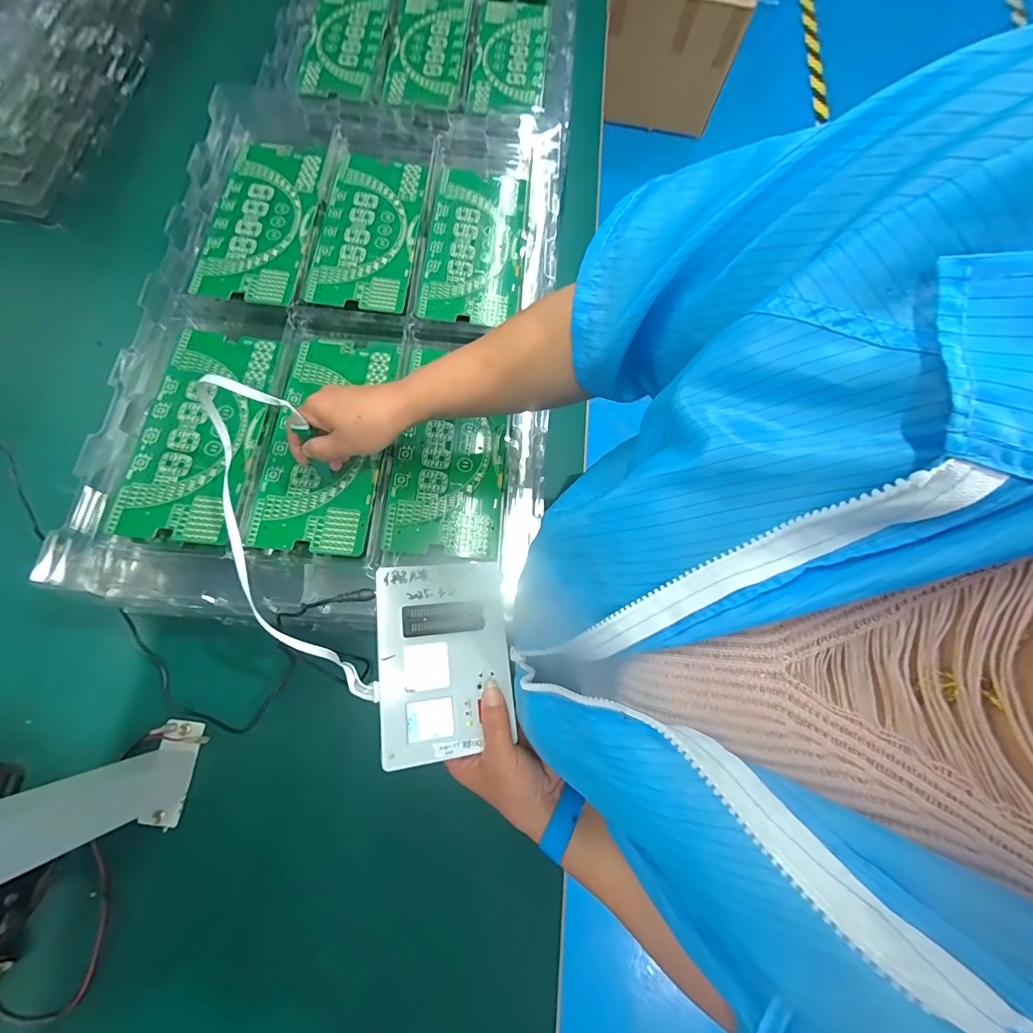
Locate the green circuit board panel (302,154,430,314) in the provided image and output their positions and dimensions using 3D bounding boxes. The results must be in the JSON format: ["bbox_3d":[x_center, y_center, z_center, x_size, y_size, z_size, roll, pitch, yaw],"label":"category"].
[{"bbox_3d":[-0.181,-0.357,0.549,0.112,0.008,0.233,5,72,0],"label":"green circuit board panel"}]

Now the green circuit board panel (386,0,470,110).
[{"bbox_3d":[-0.140,-0.748,0.707,0.110,0.011,0.266,5,78,0],"label":"green circuit board panel"}]

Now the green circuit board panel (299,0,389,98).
[{"bbox_3d":[-0.270,-0.756,0.702,0.107,0.010,0.257,8,79,-2],"label":"green circuit board panel"}]

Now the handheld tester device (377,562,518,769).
[{"bbox_3d":[-0.061,0.116,0.374,0.106,0.027,0.149,0,72,-21],"label":"handheld tester device"}]

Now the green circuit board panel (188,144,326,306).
[{"bbox_3d":[-0.308,-0.363,0.545,0.112,0.004,0.237,8,74,-3],"label":"green circuit board panel"}]

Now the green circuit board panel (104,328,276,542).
[{"bbox_3d":[-0.332,-0.092,0.468,0.110,0.007,0.240,6,71,-5],"label":"green circuit board panel"}]

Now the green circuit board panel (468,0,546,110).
[{"bbox_3d":[-0.011,-0.729,0.700,0.107,0.010,0.233,4,80,-1],"label":"green circuit board panel"}]

